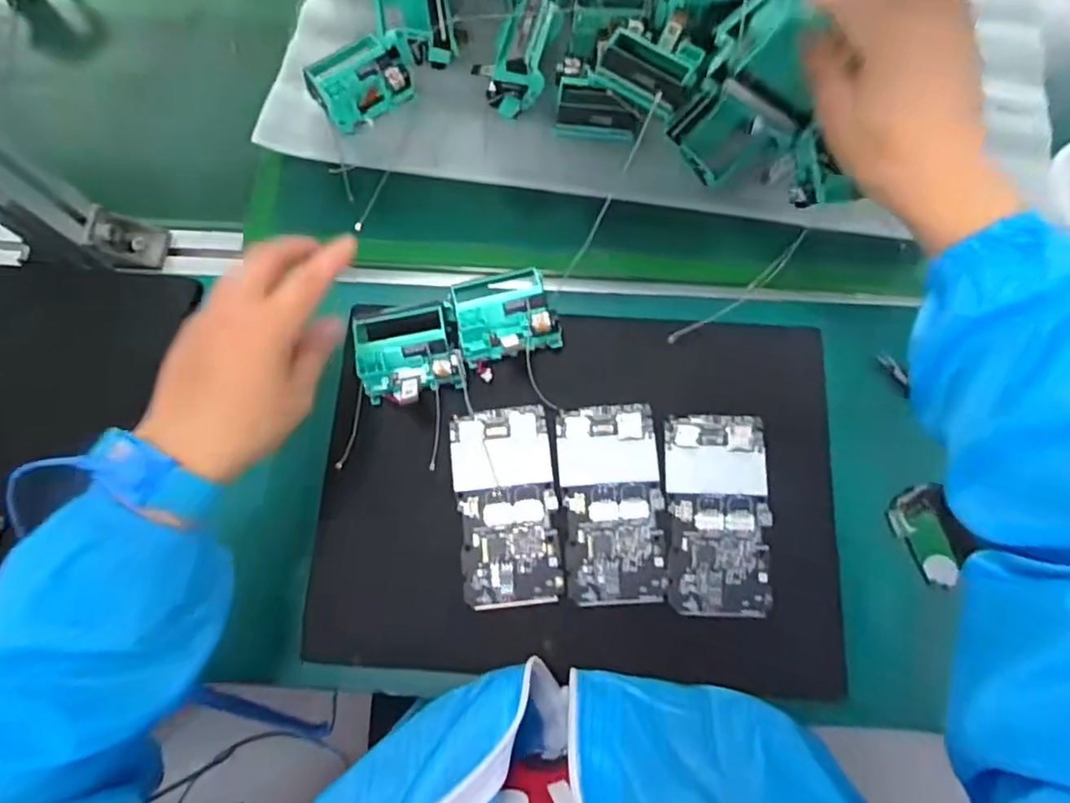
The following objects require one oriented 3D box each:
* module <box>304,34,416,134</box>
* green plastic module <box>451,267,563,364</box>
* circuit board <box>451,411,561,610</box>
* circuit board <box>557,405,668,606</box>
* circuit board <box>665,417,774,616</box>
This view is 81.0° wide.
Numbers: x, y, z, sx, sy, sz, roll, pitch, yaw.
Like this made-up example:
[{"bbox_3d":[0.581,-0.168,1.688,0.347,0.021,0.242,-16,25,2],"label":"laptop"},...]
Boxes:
[{"bbox_3d":[-0.142,-0.258,0.505,0.071,0.029,0.061,-36,76,-8],"label":"module"},{"bbox_3d":[-0.021,-0.062,0.438,0.069,0.032,0.054,-13,74,-2],"label":"green plastic module"},{"bbox_3d":[-0.019,0.069,0.421,0.066,0.004,0.129,-6,74,0],"label":"circuit board"},{"bbox_3d":[0.052,0.067,0.420,0.065,0.006,0.129,-3,74,1],"label":"circuit board"},{"bbox_3d":[0.122,0.073,0.417,0.066,0.006,0.130,1,74,2],"label":"circuit board"}]

